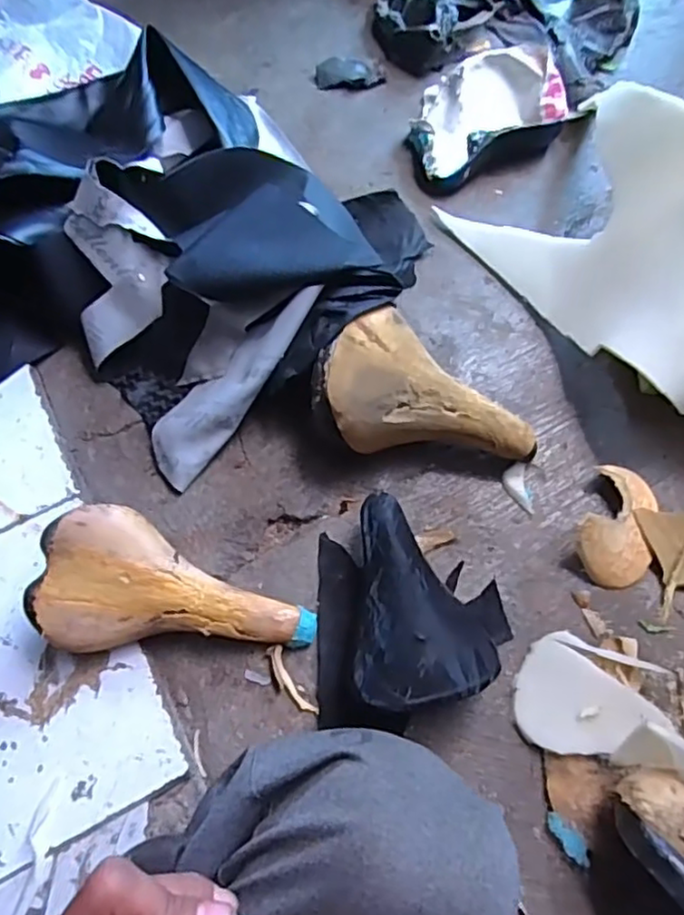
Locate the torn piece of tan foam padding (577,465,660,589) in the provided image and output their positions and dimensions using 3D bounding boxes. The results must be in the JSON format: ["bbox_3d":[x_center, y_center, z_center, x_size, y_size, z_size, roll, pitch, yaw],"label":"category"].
[{"bbox_3d":[0.278,0.065,0.636,0.079,0.050,0.119,28,70,11],"label":"torn piece of tan foam padding"}]

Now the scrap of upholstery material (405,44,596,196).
[{"bbox_3d":[0.186,-0.454,0.851,0.229,0.051,0.168,-22,69,-9],"label":"scrap of upholstery material"}]

